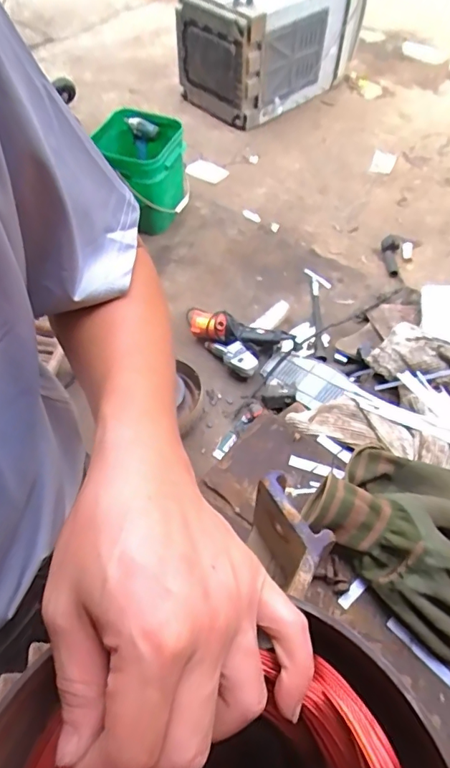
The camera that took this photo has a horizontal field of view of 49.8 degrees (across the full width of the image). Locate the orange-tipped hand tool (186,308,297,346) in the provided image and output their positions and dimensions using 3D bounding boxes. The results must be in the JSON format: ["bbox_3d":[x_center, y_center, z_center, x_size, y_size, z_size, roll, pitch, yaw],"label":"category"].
[{"bbox_3d":[0.060,-0.182,1.691,0.366,0.079,0.101,13,61,10],"label":"orange-tipped hand tool"}]

